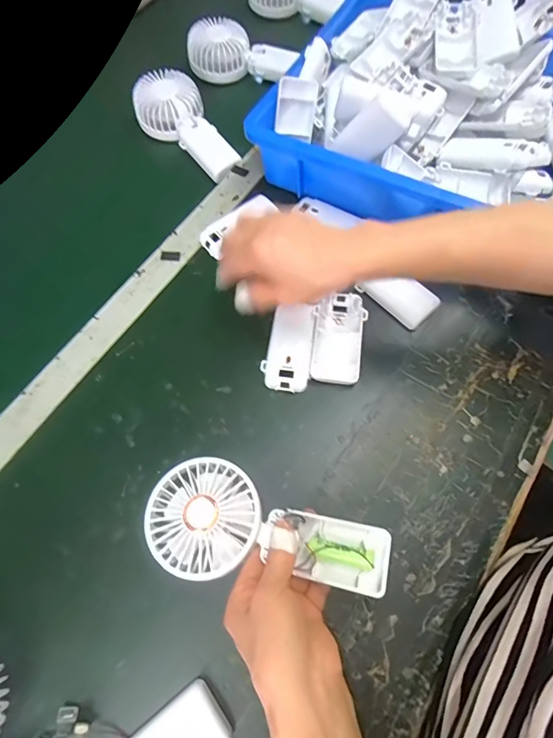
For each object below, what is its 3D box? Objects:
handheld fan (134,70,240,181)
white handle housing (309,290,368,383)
[{"bbox_3d":[-0.115,-0.313,0.532,0.083,0.036,0.176,-34,71,-10],"label":"handheld fan"},{"bbox_3d":[0.060,-0.032,0.404,0.049,0.011,0.096,11,70,7],"label":"white handle housing"}]

